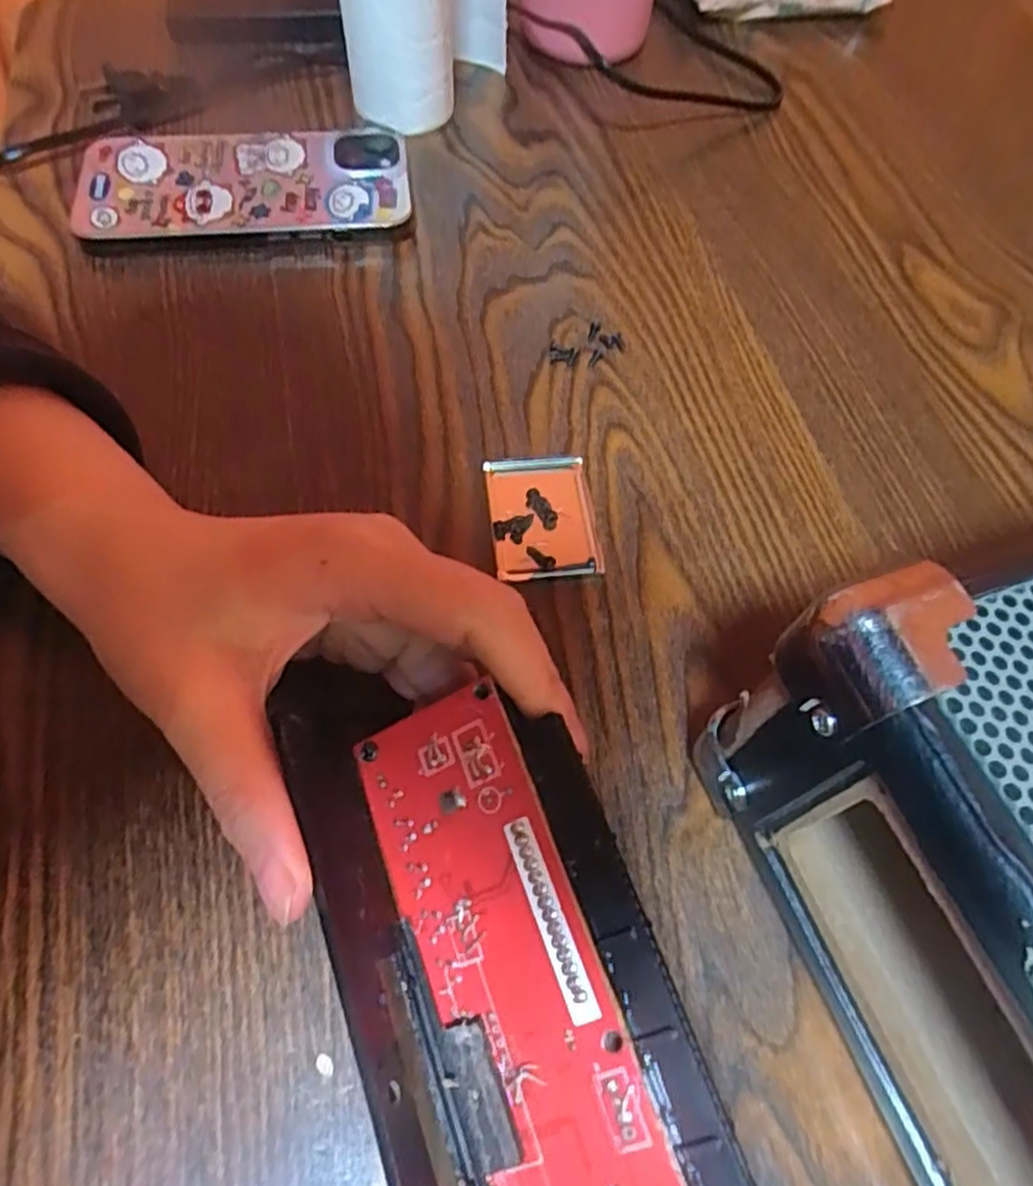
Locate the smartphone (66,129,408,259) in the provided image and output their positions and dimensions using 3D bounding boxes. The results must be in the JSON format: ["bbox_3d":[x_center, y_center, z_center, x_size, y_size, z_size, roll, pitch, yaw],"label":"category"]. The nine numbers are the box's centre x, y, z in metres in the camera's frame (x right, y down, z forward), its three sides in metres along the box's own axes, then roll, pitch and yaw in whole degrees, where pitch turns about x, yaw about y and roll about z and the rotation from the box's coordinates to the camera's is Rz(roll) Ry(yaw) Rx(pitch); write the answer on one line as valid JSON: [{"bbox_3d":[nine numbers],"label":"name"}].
[{"bbox_3d":[-0.131,-0.195,0.348,0.149,0.008,0.078,-4,67,-1],"label":"smartphone"}]

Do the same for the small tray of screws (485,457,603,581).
[{"bbox_3d":[0.010,-0.028,0.268,0.037,0.004,0.052,-4,62,-5],"label":"small tray of screws"}]

